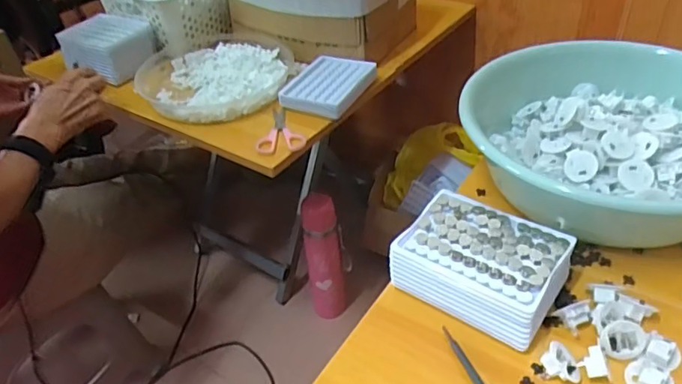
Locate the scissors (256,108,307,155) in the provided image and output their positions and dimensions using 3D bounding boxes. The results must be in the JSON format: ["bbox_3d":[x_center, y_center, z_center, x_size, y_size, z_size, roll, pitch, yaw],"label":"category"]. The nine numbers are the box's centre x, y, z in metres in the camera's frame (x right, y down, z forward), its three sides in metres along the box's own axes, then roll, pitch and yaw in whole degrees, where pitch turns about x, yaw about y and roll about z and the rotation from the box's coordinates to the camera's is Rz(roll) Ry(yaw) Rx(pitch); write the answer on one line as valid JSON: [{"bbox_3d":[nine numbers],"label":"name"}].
[{"bbox_3d":[-0.083,-0.085,0.716,0.063,0.013,0.101,-9,40,-3],"label":"scissors"}]

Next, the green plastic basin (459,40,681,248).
[{"bbox_3d":[0.291,-0.061,0.553,0.265,0.123,0.265,-3,40,3],"label":"green plastic basin"}]

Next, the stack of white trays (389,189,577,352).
[{"bbox_3d":[0.124,0.062,0.473,0.132,0.044,0.101,23,48,30],"label":"stack of white trays"}]

